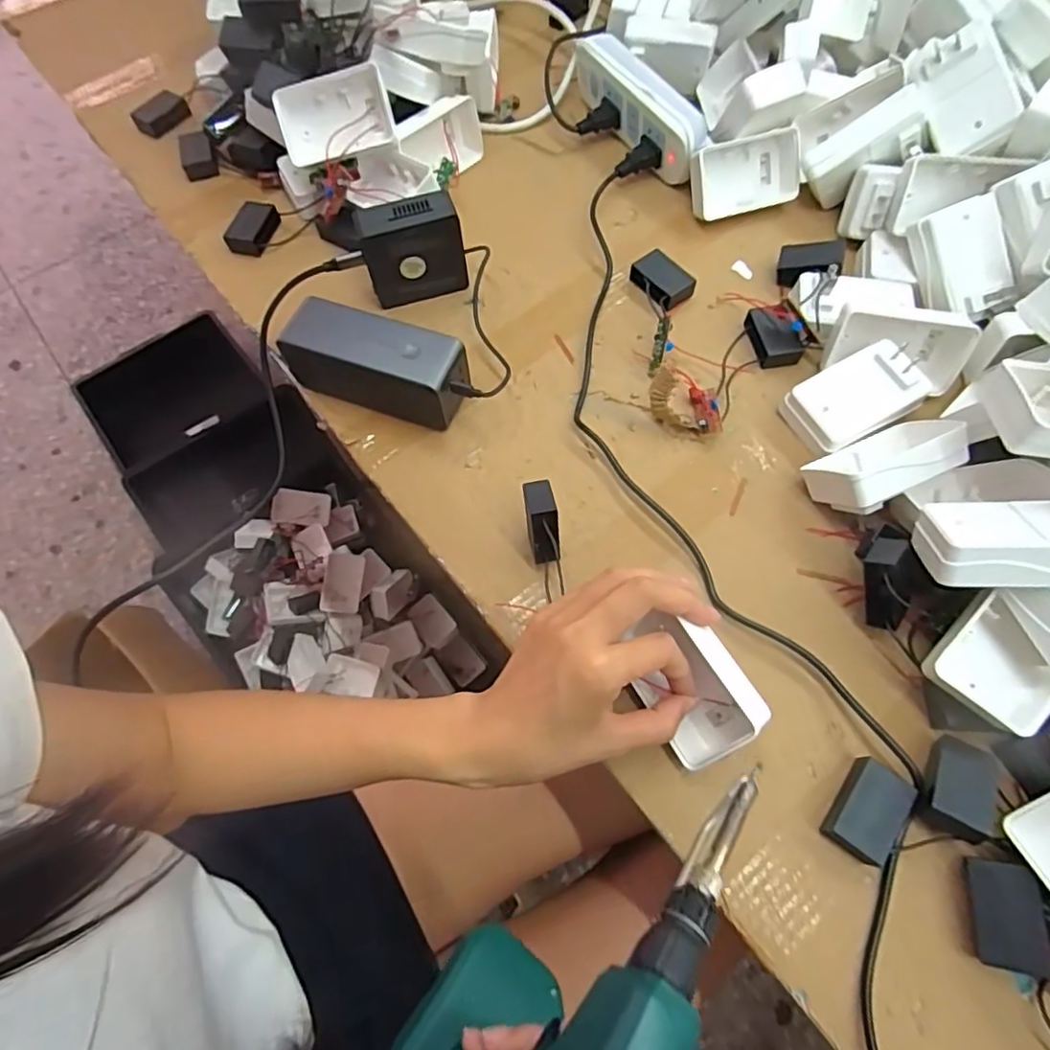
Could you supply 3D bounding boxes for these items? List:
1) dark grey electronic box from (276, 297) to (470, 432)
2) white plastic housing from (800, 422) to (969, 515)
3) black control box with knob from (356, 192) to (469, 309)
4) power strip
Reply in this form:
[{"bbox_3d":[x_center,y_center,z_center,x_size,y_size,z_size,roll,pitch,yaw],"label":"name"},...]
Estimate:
[{"bbox_3d":[-0.107,-0.117,0.450,0.135,0.054,0.053,17,69,9],"label":"dark grey electronic box"},{"bbox_3d":[0.239,-0.039,0.407,0.087,0.058,0.033,-29,100,-5],"label":"white plastic housing"},{"bbox_3d":[-0.088,-0.217,0.485,0.075,0.076,0.032,-16,67,-5],"label":"black control box with knob"},{"bbox_3d":[0.104,-0.383,0.557,0.038,0.051,0.178,-31,69,-10],"label":"power strip"}]

